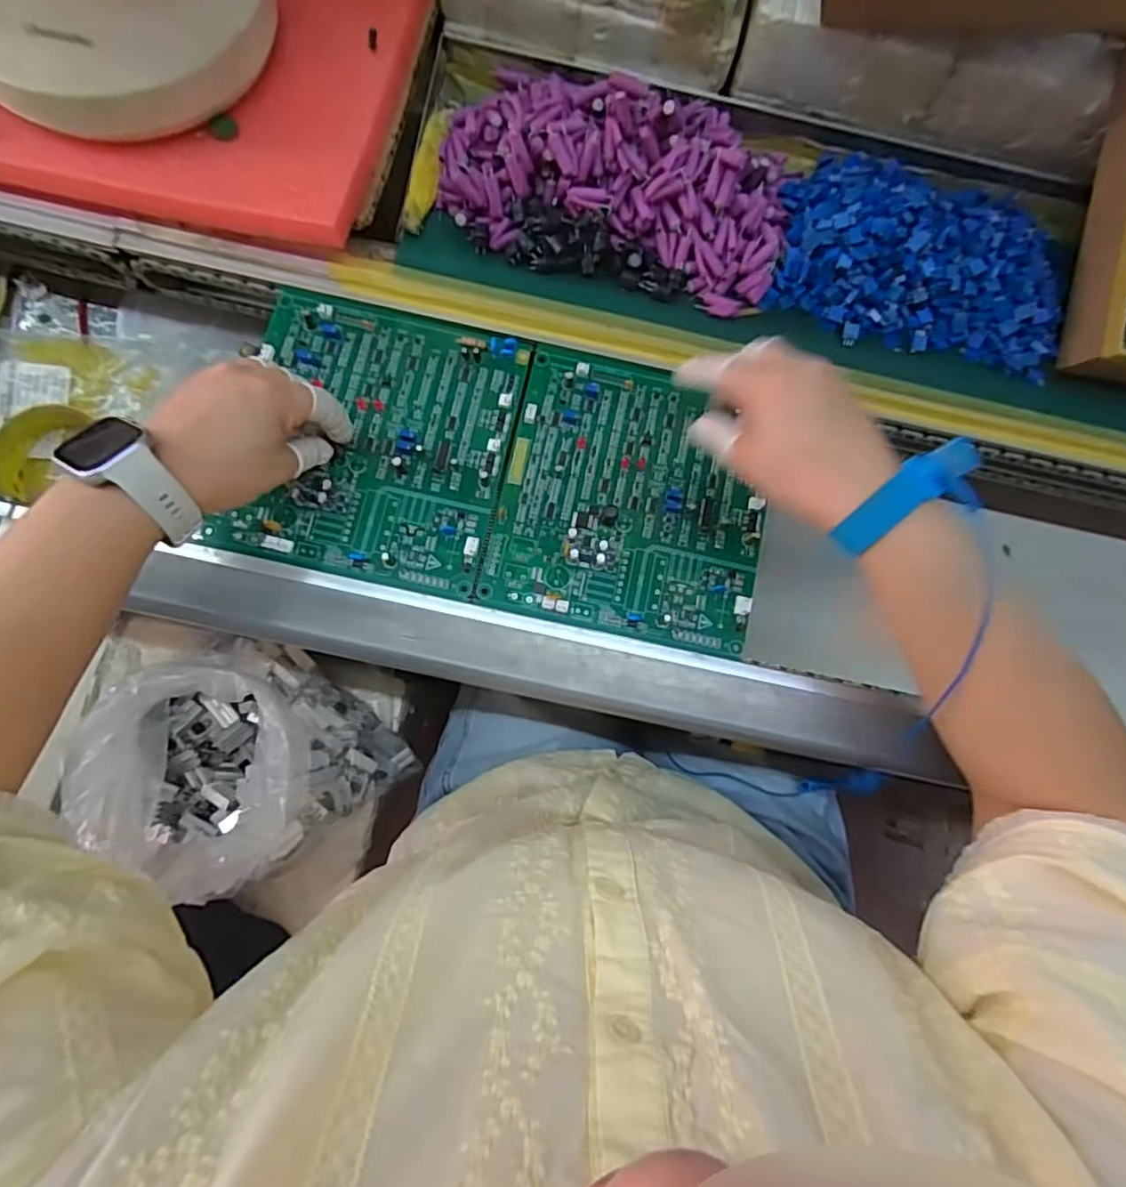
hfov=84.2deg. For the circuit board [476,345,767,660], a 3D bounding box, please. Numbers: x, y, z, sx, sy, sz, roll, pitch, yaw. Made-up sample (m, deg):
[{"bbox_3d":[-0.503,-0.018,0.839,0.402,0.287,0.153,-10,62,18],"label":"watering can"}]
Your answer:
[{"bbox_3d":[0.049,-0.065,0.422,0.175,0.007,0.184,13,80,-2],"label":"circuit board"}]

